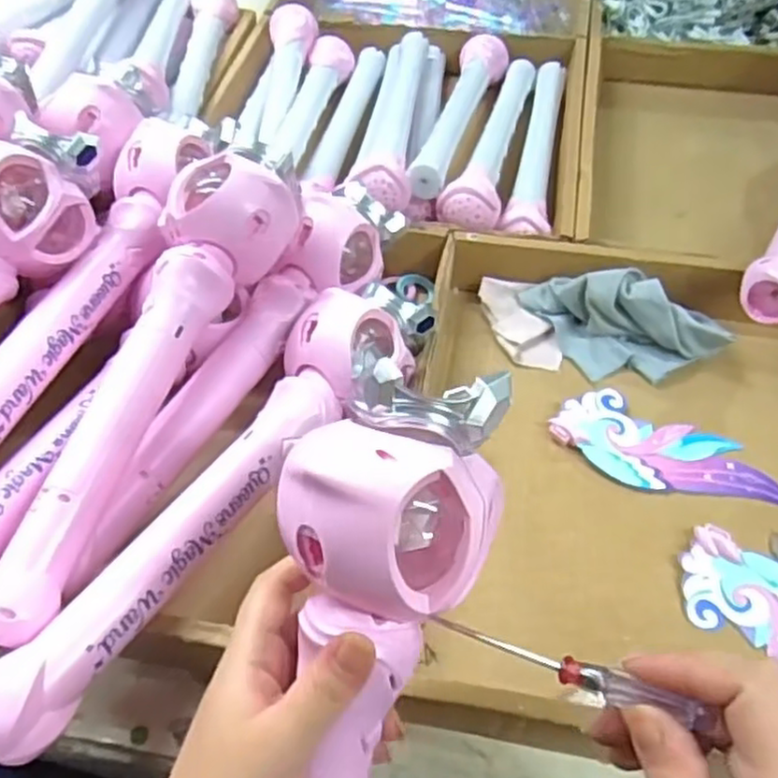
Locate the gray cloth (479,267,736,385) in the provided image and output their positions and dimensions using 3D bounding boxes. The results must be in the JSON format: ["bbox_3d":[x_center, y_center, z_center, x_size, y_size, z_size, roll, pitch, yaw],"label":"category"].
[{"bbox_3d":[0.167,-0.054,0.576,0.194,0.053,0.074,13,55,12],"label":"gray cloth"}]

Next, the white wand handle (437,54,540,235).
[{"bbox_3d":[0.103,-0.262,0.703,0.052,0.049,0.305,10,55,10],"label":"white wand handle"}]

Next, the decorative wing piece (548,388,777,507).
[{"bbox_3d":[0.205,0.049,0.524,0.166,0.007,0.071,24,58,15],"label":"decorative wing piece"}]

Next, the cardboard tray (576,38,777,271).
[{"bbox_3d":[0.378,-0.213,0.679,0.376,0.070,0.389,9,54,9],"label":"cardboard tray"}]

